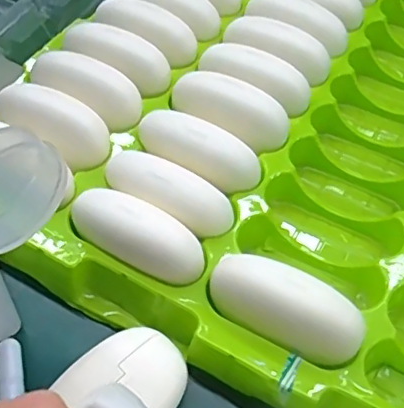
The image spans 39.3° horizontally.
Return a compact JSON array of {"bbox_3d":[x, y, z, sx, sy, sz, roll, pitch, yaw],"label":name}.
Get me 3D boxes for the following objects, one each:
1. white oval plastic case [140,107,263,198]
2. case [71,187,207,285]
[{"bbox_3d":[-0.003,-0.029,0.284,0.064,0.028,0.024,23,58,13],"label":"white oval plastic case"},{"bbox_3d":[-0.032,0.012,0.252,0.066,0.030,0.024,23,58,13],"label":"case"}]

